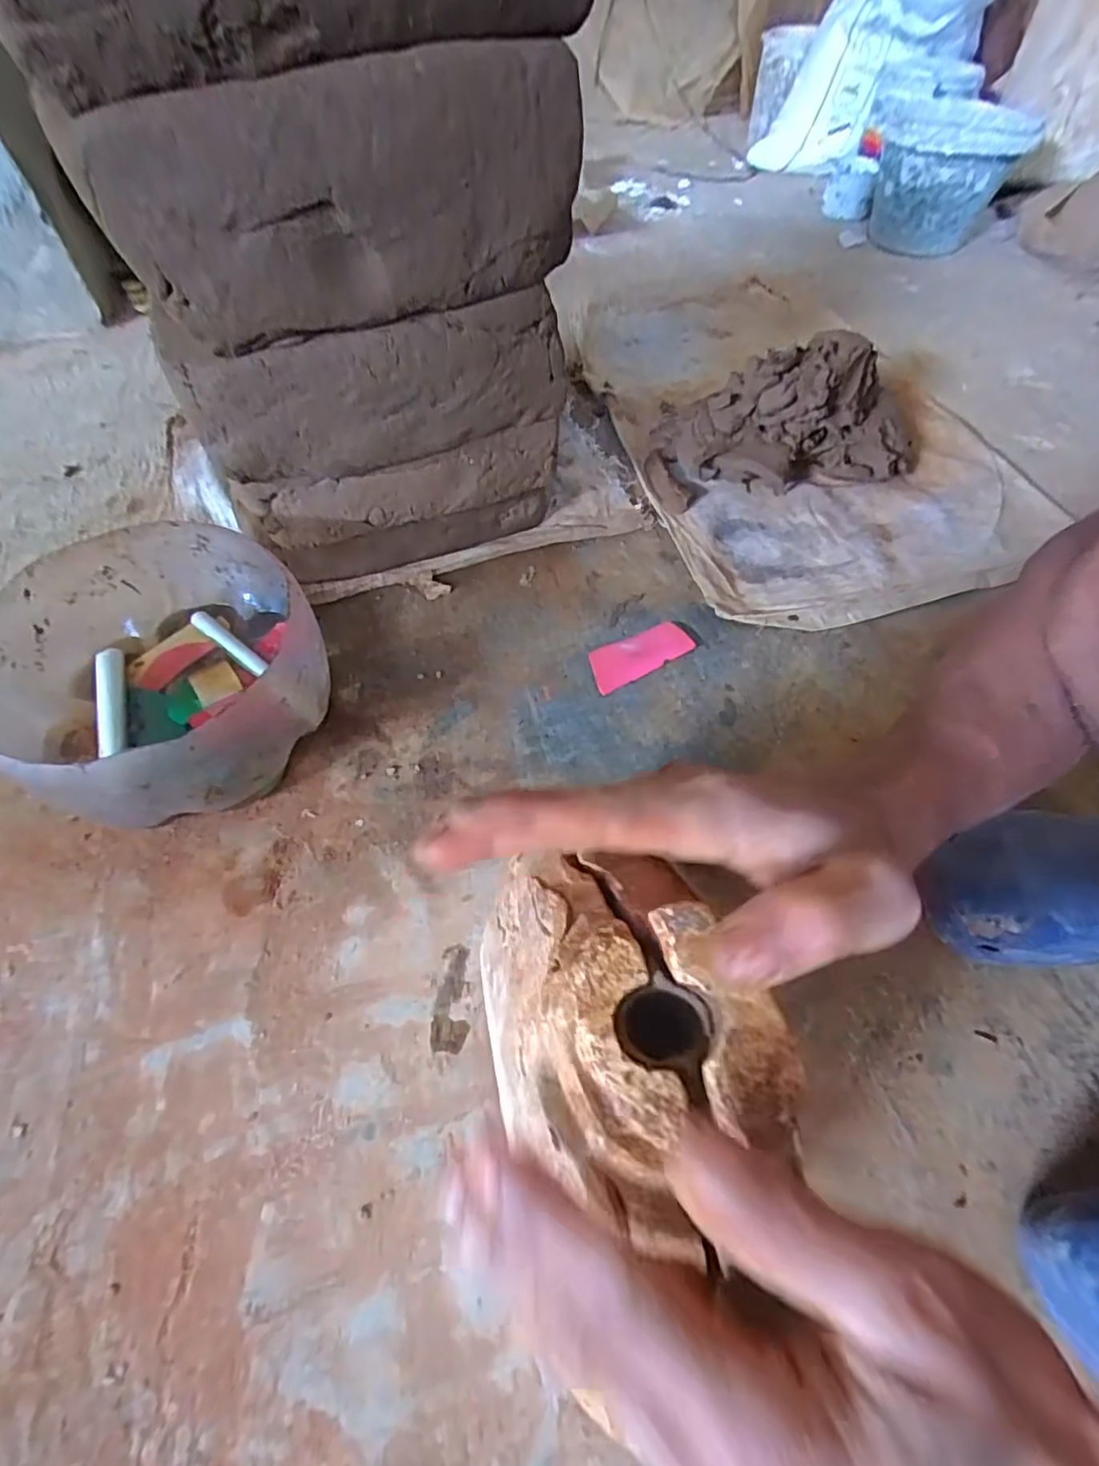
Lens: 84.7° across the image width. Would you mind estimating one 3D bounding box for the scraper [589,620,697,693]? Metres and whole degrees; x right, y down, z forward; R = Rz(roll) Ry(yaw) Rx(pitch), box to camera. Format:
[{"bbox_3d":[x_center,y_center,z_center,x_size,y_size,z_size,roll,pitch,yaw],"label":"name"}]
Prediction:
[{"bbox_3d":[0.089,-0.078,0.592,0.110,0.009,0.045,-25,60,-16],"label":"scraper"}]

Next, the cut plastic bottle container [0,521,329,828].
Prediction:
[{"bbox_3d":[-0.306,-0.046,0.501,0.244,0.128,0.230,0,57,-1],"label":"cut plastic bottle container"}]

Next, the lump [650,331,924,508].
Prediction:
[{"bbox_3d":[0.280,-0.374,0.702,0.305,0.138,0.156,0,57,-1],"label":"lump"}]

